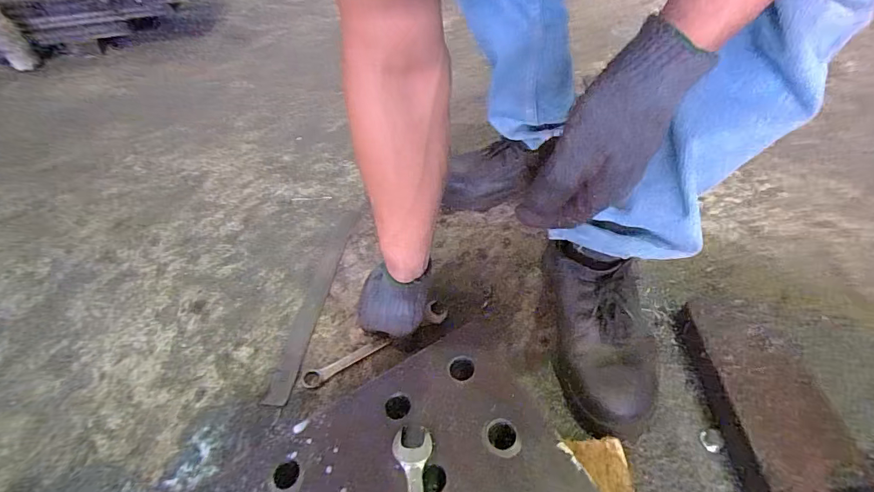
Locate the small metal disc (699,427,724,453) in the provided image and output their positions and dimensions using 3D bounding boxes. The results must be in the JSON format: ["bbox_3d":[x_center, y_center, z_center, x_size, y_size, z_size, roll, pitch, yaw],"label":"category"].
[{"bbox_3d":[0.295,0.207,0.455,0.022,0.009,0.022,-3,49,3],"label":"small metal disc"}]

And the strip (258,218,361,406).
[{"bbox_3d":[-0.176,0.070,0.618,0.034,0.009,0.317,4,50,9],"label":"strip"}]

